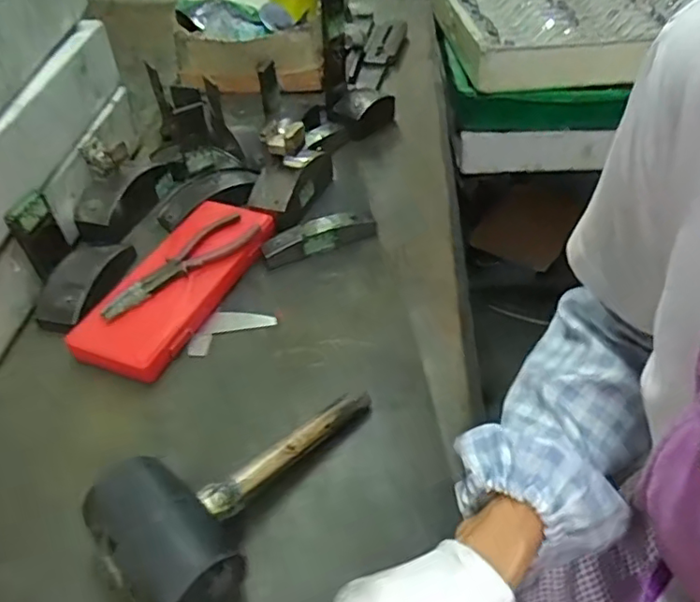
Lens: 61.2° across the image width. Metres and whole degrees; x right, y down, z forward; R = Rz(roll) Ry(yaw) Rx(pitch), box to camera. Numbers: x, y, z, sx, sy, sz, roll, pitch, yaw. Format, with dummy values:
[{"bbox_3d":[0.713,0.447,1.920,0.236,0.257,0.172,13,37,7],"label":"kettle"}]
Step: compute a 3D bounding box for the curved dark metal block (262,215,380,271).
[{"bbox_3d":[-0.037,-0.077,0.691,0.135,0.027,0.032,-21,47,-18],"label":"curved dark metal block"}]

